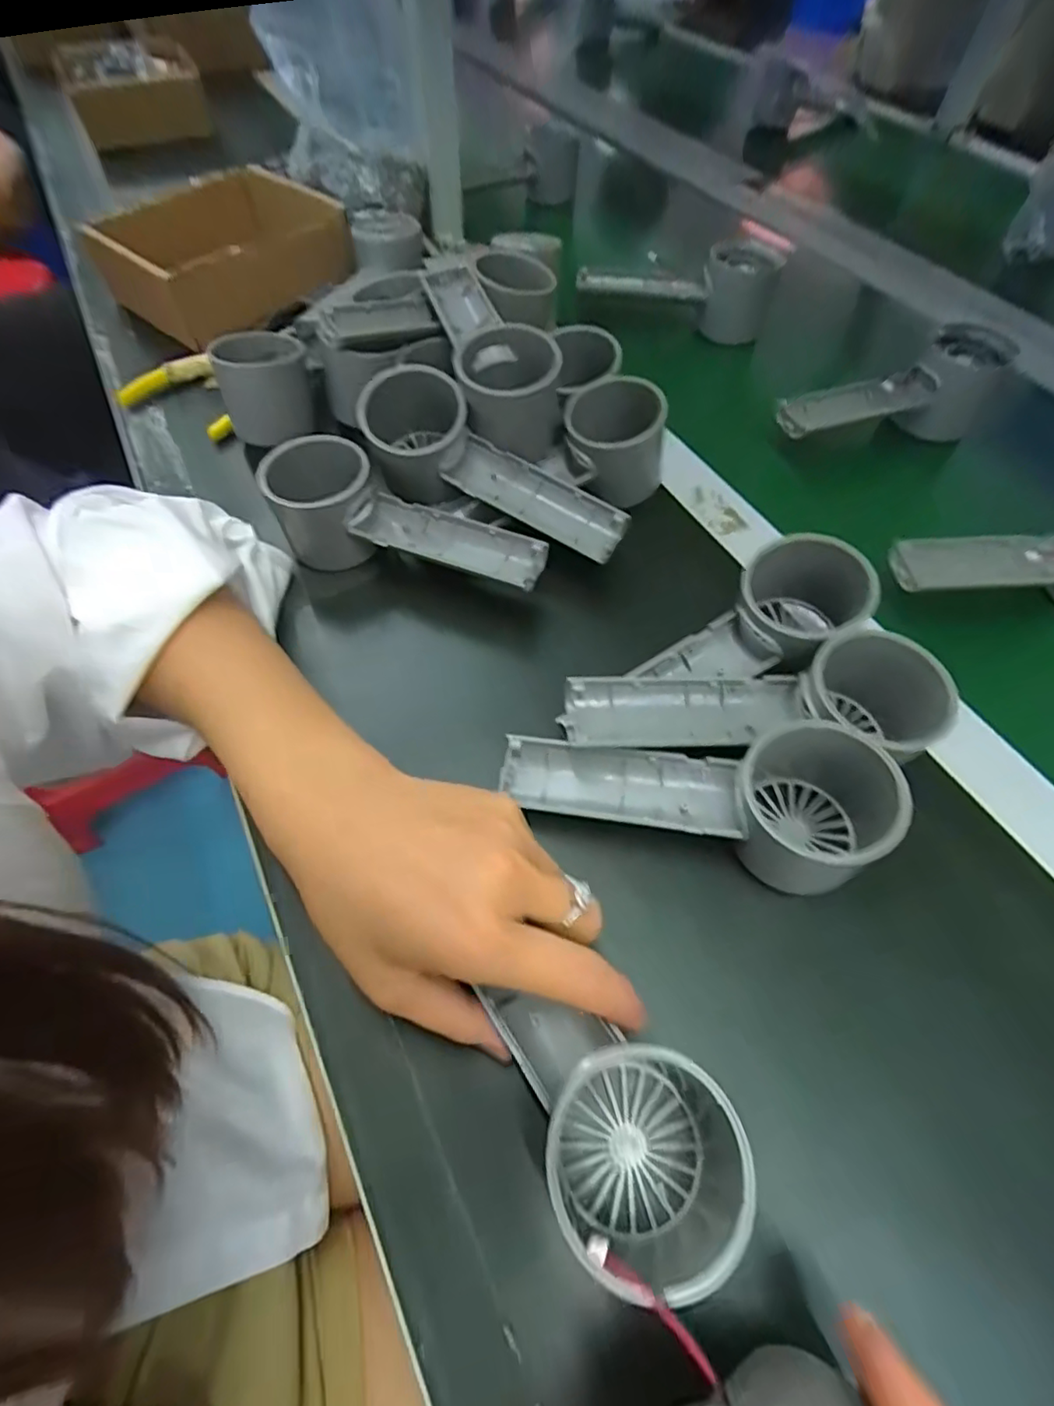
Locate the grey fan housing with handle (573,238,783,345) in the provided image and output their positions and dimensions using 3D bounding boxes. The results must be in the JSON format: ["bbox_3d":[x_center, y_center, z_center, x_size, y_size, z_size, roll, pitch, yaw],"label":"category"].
[{"bbox_3d":[0.119,-0.336,0.474,0.150,0.052,0.067,15,58,10],"label":"grey fan housing with handle"}]

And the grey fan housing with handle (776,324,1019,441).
[{"bbox_3d":[0.243,-0.207,0.404,0.149,0.049,0.067,-17,58,-11],"label":"grey fan housing with handle"}]

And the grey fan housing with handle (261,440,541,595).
[{"bbox_3d":[-0.066,-0.099,0.331,0.154,0.057,0.060,11,59,9],"label":"grey fan housing with handle"}]

